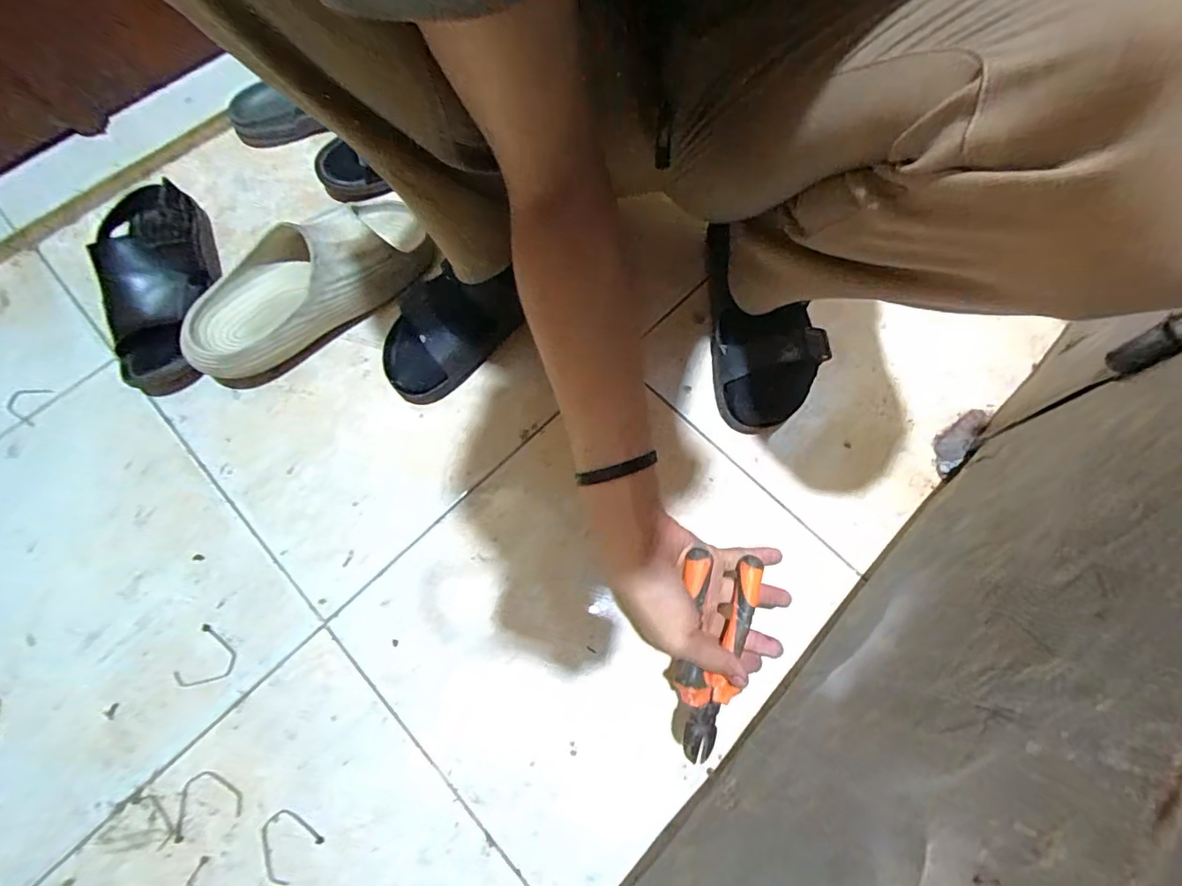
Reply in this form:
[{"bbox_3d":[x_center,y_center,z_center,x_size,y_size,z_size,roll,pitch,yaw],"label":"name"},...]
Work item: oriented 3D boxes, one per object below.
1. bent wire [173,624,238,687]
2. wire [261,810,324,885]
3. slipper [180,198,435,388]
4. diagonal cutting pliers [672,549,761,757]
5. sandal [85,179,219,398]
[{"bbox_3d":[-0.353,0.202,0.479,0.043,0.006,0.054,21,73,7],"label":"bent wire"},{"bbox_3d":[-0.258,0.336,0.433,0.047,0.004,0.046,0,71,1],"label":"wire"},{"bbox_3d":[-0.311,-0.185,0.565,0.275,0.086,0.133,-36,75,-11],"label":"slipper"},{"bbox_3d":[0.087,0.157,0.389,0.068,0.021,0.150,21,78,-29],"label":"diagonal cutting pliers"},{"bbox_3d":[-0.487,-0.175,0.573,0.101,0.061,0.260,-18,72,-6],"label":"sandal"}]

